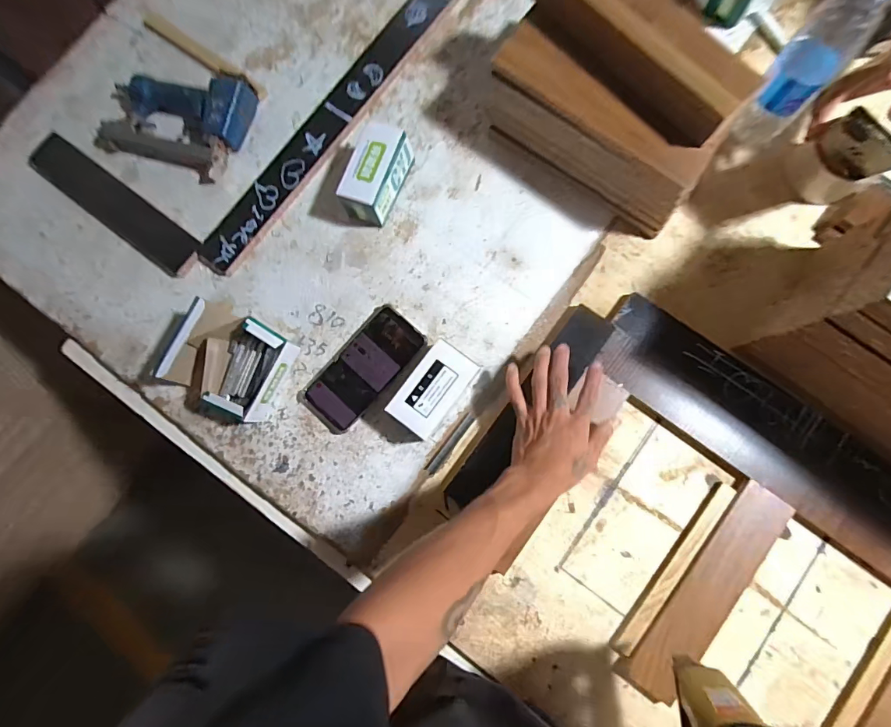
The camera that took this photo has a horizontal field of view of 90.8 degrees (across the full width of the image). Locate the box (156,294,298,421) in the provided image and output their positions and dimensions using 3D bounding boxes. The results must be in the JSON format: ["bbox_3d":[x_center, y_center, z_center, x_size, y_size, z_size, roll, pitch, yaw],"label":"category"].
[{"bbox_3d":[-0.272,-0.007,0.548,0.133,0.065,0.112,25,82,5],"label":"box"}]

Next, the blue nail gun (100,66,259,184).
[{"bbox_3d":[-0.383,-0.349,0.611,0.216,0.050,0.142,16,81,4],"label":"blue nail gun"}]

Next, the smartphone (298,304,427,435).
[{"bbox_3d":[-0.107,0.007,0.565,0.086,0.017,0.169,44,84,8],"label":"smartphone"}]

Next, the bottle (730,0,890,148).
[{"bbox_3d":[0.412,-0.339,0.498,0.069,0.207,0.068,40,84,7],"label":"bottle"}]

